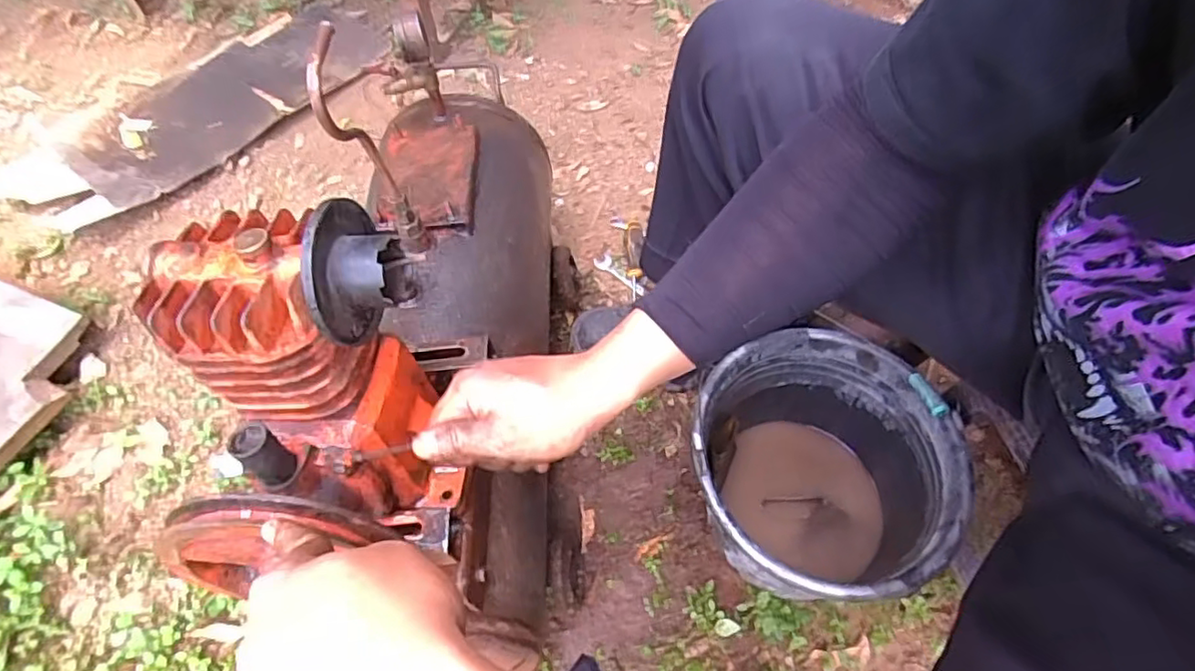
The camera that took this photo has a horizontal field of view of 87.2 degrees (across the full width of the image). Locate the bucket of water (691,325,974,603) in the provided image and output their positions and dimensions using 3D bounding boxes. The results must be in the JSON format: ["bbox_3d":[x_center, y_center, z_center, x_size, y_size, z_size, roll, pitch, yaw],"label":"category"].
[{"bbox_3d":[0.223,0.157,0.666,0.238,0.191,0.238,-1,59,1],"label":"bucket of water"}]

